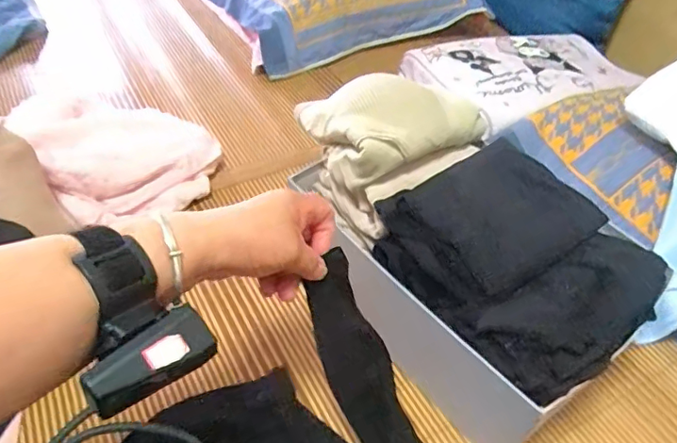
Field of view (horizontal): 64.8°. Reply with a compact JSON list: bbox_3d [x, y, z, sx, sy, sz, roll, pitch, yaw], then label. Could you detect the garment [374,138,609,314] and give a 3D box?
[{"bbox_3d":[0.147,0.007,0.525,0.175,0.093,0.139,-27,53,-30],"label":"garment"}]

